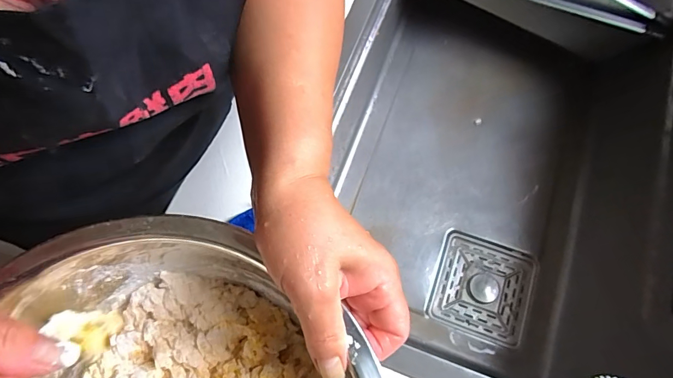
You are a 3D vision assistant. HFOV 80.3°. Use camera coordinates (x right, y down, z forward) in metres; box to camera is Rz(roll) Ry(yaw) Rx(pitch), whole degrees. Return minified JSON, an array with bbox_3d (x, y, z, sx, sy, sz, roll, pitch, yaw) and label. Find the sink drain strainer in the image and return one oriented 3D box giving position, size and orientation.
[{"bbox_3d":[0.202,0.135,0.551,0.132,0.010,0.132,18,72,7],"label":"sink drain strainer"}]

